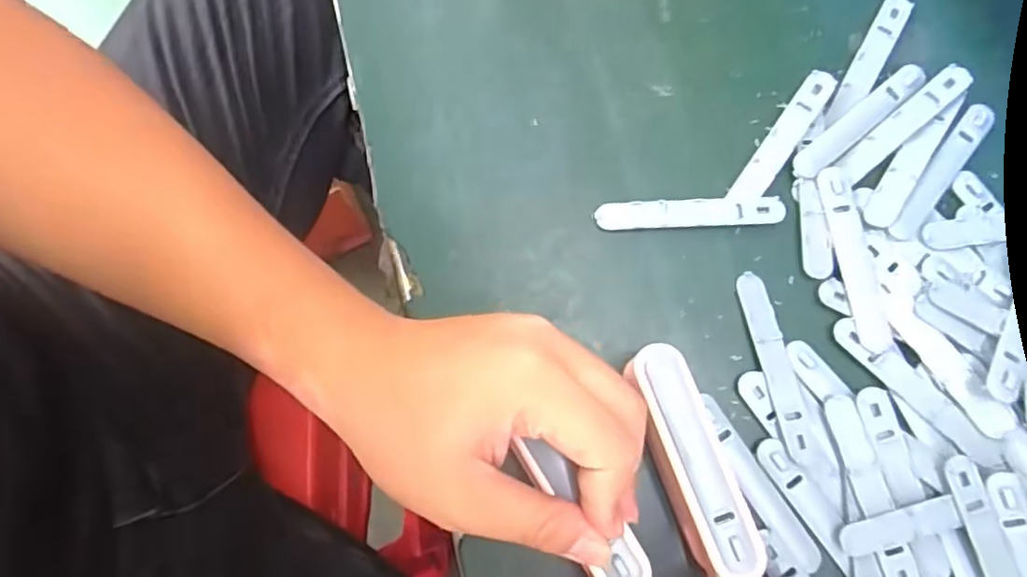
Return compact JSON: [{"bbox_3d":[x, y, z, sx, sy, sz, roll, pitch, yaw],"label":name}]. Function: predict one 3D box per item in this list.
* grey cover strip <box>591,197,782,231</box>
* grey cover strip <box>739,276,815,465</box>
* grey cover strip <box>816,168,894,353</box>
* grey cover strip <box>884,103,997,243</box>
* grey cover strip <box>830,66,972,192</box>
[{"bbox_3d":[0.092,-0.039,0.337,0.095,0.004,0.015,-2,79,-1],"label":"grey cover strip"},{"bbox_3d":[0.129,0.038,0.320,0.015,0.004,0.093,-12,76,-3],"label":"grey cover strip"},{"bbox_3d":[0.173,-0.015,0.328,0.016,0.004,0.094,-10,80,-2],"label":"grey cover strip"},{"bbox_3d":[0.223,-0.061,0.335,0.016,0.004,0.091,37,81,6],"label":"grey cover strip"},{"bbox_3d":[0.205,-0.087,0.341,0.088,0.005,0.017,-39,82,-7],"label":"grey cover strip"}]

